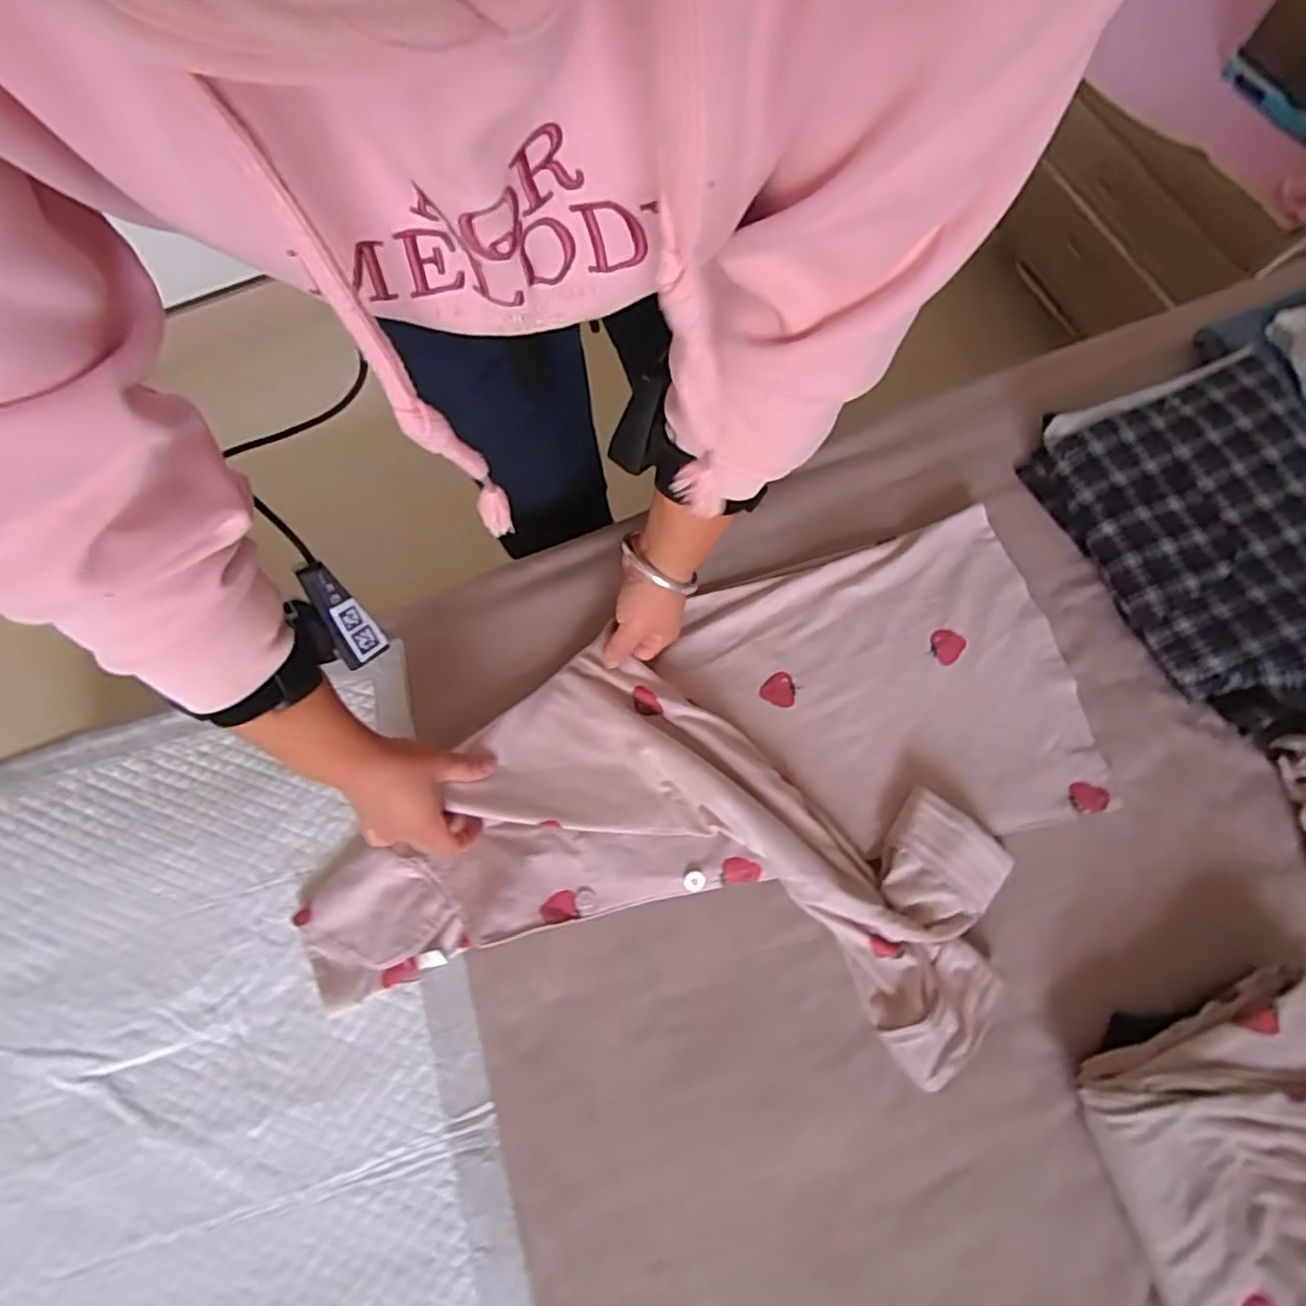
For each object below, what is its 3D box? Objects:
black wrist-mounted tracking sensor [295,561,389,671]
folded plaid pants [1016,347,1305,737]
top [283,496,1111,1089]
[{"bbox_3d":[-0.200,-0.024,0.431,0.026,0.013,0.070,-29,113,-7],"label":"black wrist-mounted tracking sensor"},{"bbox_3d":[0.486,-0.096,0.575,0.206,0.069,0.296,-21,72,-2],"label":"folded plaid pants"},{"bbox_3d":[0.044,0.125,0.523,0.615,0.045,0.382,-16,72,-3],"label":"top"}]

